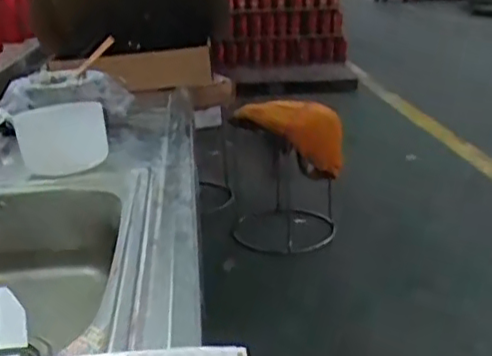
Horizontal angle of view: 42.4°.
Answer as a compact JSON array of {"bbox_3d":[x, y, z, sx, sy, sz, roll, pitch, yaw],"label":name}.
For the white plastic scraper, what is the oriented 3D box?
[{"bbox_3d":[-0.254,-0.055,0.885,0.118,0.095,0.010,-11,22,-11],"label":"white plastic scraper"}]

